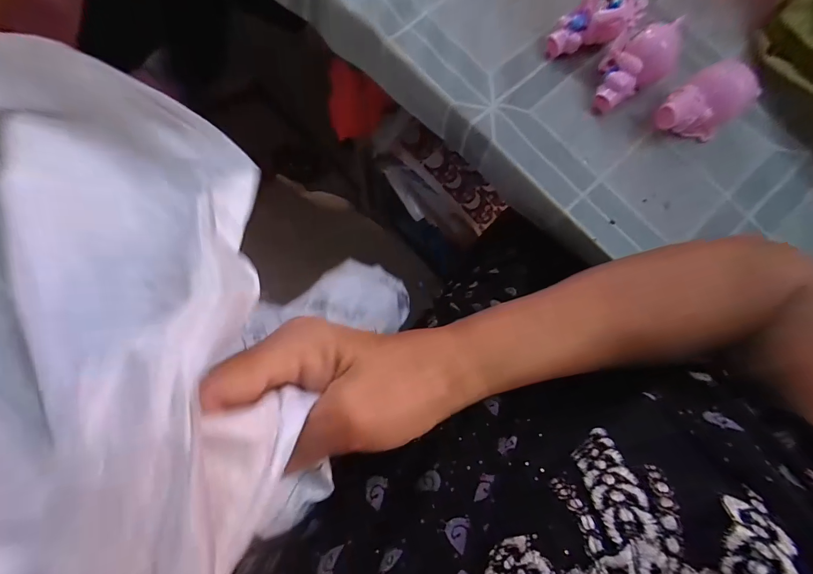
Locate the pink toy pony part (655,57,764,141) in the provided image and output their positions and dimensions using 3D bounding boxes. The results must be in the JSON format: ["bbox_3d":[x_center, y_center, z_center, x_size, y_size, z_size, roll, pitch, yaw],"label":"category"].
[{"bbox_3d":[0.290,-0.173,0.367,0.075,0.057,0.059,-38,81,-9],"label":"pink toy pony part"}]

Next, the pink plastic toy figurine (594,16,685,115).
[{"bbox_3d":[0.231,-0.227,0.376,0.084,0.053,0.051,-26,80,-7],"label":"pink plastic toy figurine"}]

